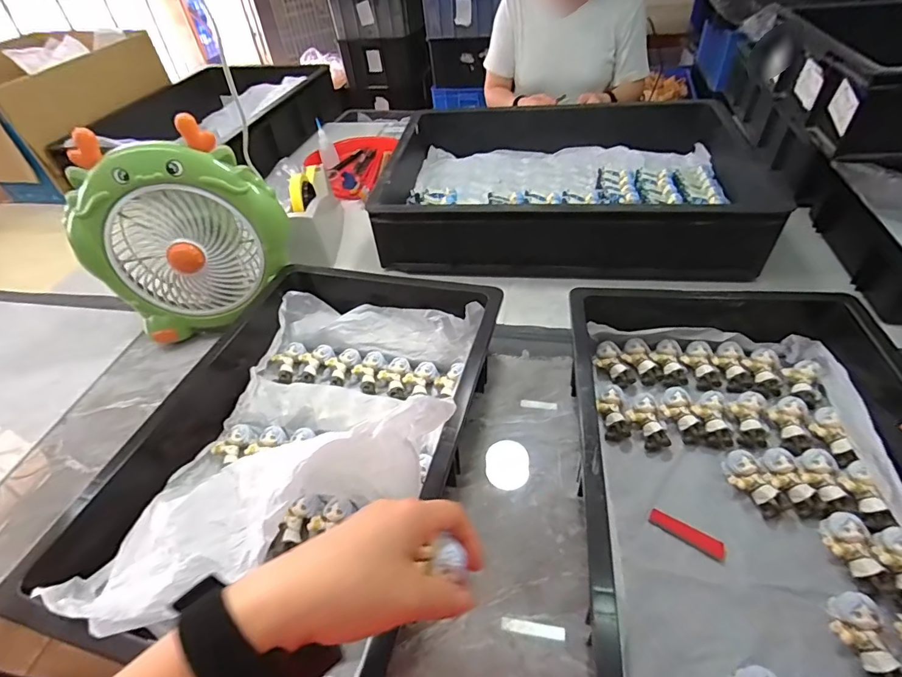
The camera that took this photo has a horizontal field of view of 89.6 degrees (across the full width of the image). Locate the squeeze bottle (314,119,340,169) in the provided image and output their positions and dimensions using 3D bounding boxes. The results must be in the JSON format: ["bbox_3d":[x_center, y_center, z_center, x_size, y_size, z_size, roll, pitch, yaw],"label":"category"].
[{"bbox_3d":[-0.287,-0.446,1.046,0.040,0.094,0.036,-15,45,-9],"label":"squeeze bottle"}]

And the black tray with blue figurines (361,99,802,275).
[{"bbox_3d":[0.183,-0.270,0.795,0.566,0.125,0.398,4,46,10],"label":"black tray with blue figurines"}]

